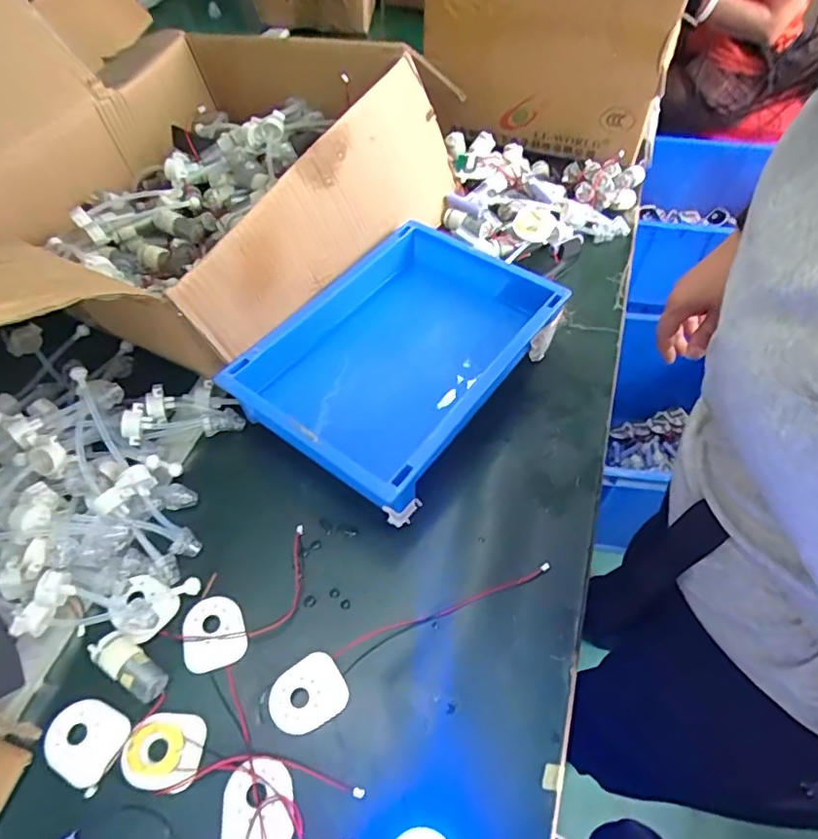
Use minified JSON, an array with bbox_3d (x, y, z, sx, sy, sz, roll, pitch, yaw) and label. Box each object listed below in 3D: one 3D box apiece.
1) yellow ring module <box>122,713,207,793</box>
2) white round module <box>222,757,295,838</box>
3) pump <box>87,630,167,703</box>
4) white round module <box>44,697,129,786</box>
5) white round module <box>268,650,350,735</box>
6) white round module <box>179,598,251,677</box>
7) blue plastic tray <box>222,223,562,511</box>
[{"bbox_3d":[-0.183,0.249,0.415,0.056,0.004,0.050,3,54,1],"label":"yellow ring module"},{"bbox_3d":[-0.107,0.274,0.393,0.049,0.005,0.057,-9,55,-7],"label":"white round module"},{"bbox_3d":[-0.225,0.196,0.444,0.066,0.020,0.026,29,59,19],"label":"pump"},{"bbox_3d":[-0.245,0.241,0.420,0.056,0.006,0.051,23,57,15],"label":"white round module"},{"bbox_3d":[-0.080,0.215,0.437,0.058,0.008,0.050,-27,59,-19],"label":"white round module"},{"bbox_3d":[-0.163,0.177,0.463,0.051,0.009,0.059,-19,57,-13],"label":"white round module"},{"bbox_3d":[-0.006,-0.067,0.588,0.220,0.088,0.311,33,60,21],"label":"blue plastic tray"}]

